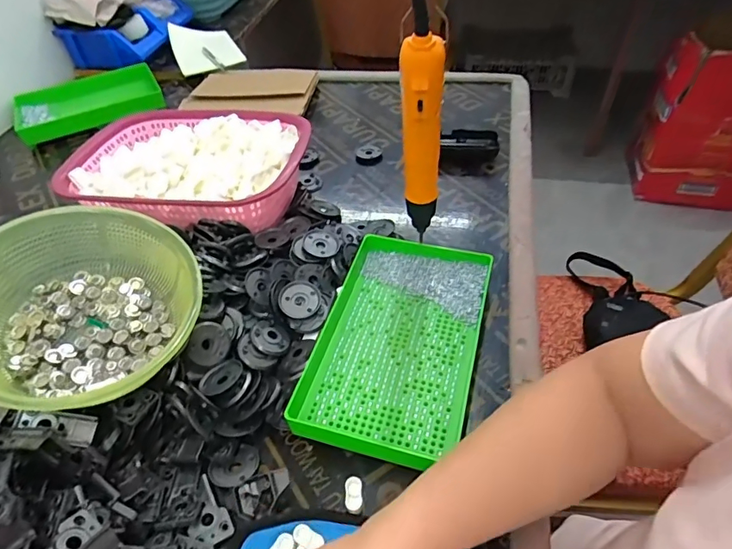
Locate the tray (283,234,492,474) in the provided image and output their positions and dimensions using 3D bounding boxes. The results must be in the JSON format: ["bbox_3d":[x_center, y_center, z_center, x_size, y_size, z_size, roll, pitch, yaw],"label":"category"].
[{"bbox_3d":[0.032,0.062,0.489,0.151,0.031,0.241,9,48,14],"label":"tray"}]

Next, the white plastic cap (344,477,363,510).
[{"bbox_3d":[-0.010,0.180,0.404,0.014,0.006,0.025,-4,46,-1],"label":"white plastic cap"}]

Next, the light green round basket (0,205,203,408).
[{"bbox_3d":[-0.251,0.033,0.436,0.194,0.085,0.184,-19,61,-27],"label":"light green round basket"}]

